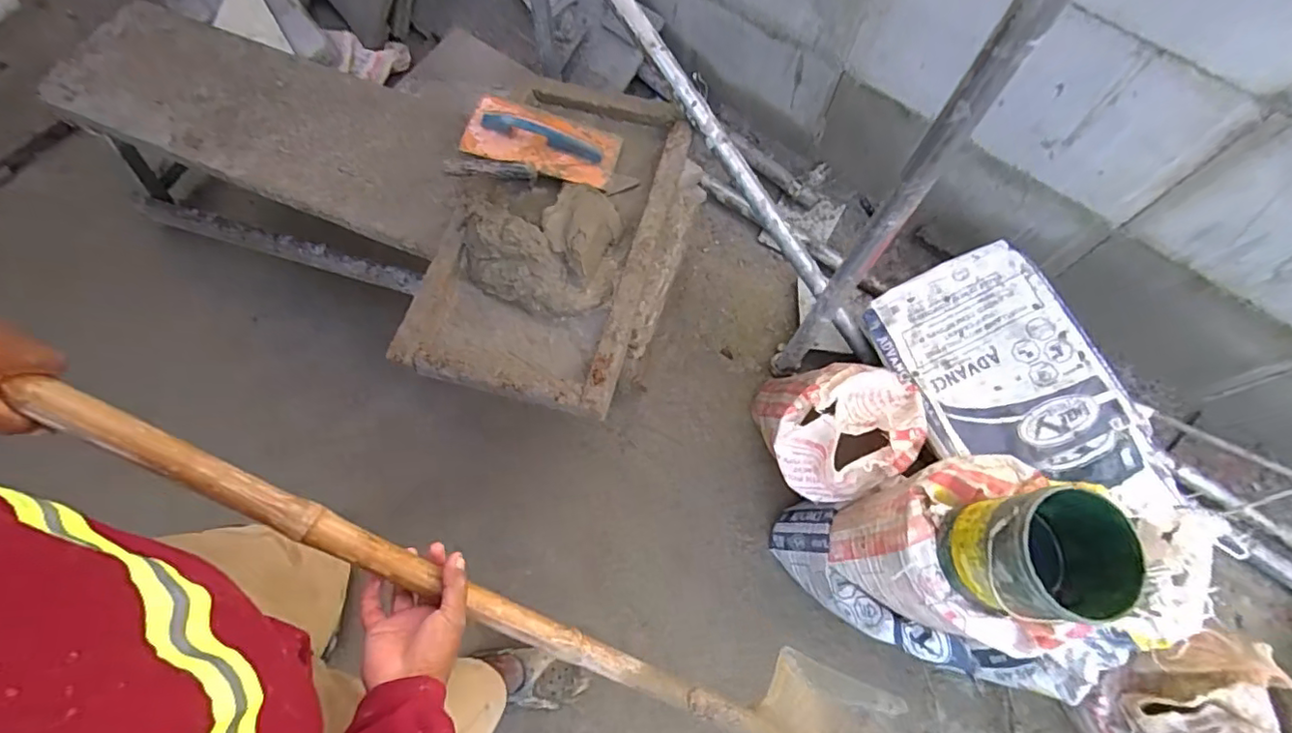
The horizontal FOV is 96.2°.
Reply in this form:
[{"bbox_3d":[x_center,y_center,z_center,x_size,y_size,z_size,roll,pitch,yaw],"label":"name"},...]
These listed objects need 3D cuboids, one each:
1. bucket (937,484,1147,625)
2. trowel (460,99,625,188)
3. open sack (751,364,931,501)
[{"bbox_3d":[0.556,0.270,0.834,0.175,0.190,0.172,0,69,-1],"label":"bucket"},{"bbox_3d":[-0.214,-0.473,1.203,0.309,0.055,0.171,10,69,2],"label":"trowel"},{"bbox_3d":[0.398,0.128,1.253,0.311,0.358,0.312,22,70,7],"label":"open sack"}]

